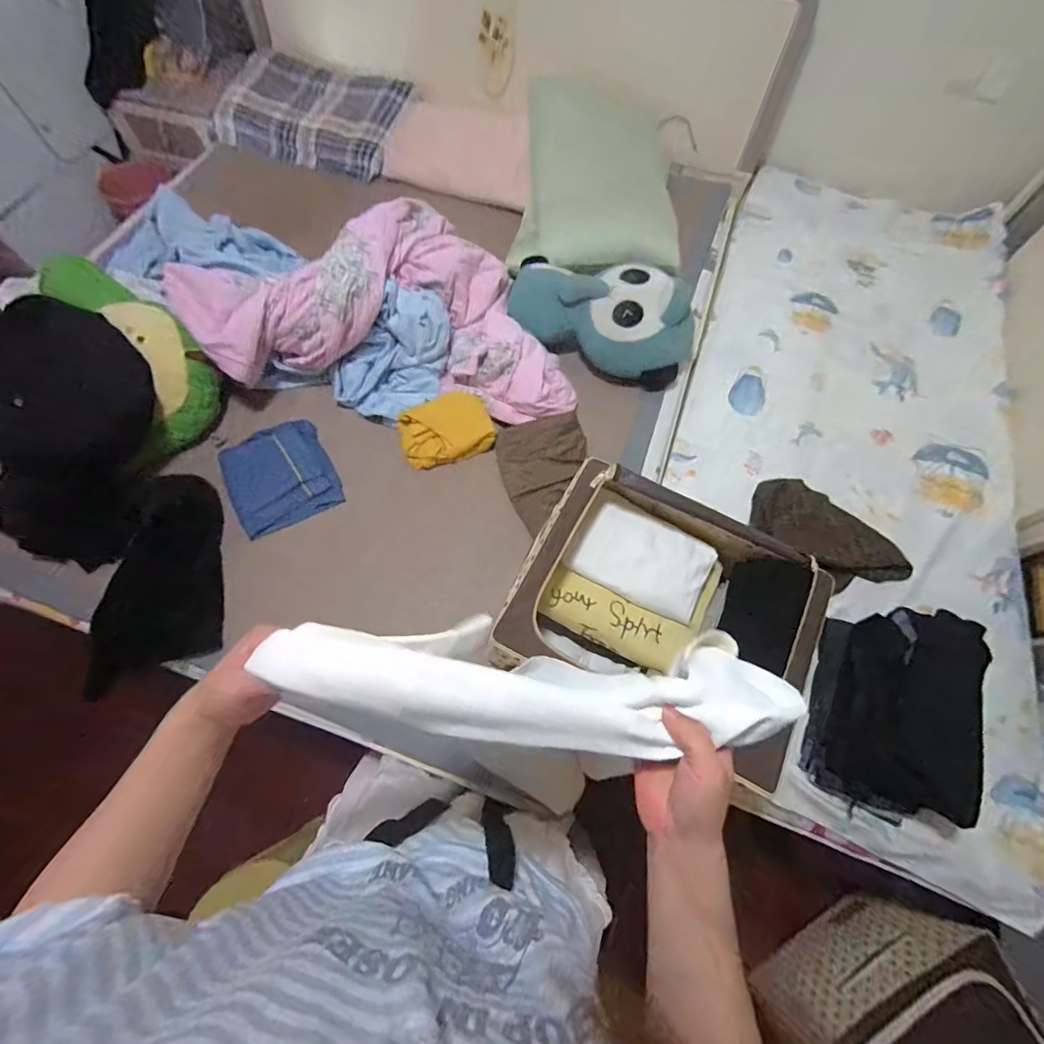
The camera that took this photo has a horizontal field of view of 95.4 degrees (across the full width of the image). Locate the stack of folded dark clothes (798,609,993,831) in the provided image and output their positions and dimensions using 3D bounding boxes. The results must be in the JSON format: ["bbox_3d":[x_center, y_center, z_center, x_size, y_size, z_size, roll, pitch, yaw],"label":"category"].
[{"bbox_3d":[0.721,0.344,0.895,0.265,0.109,0.390,20,66,7],"label":"stack of folded dark clothes"}]

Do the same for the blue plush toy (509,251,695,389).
[{"bbox_3d":[0.210,-0.558,1.278,0.504,0.160,0.266,16,66,6],"label":"blue plush toy"}]

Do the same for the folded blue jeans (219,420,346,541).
[{"bbox_3d":[-0.578,-0.115,1.139,0.231,0.049,0.268,-27,69,-13],"label":"folded blue jeans"}]

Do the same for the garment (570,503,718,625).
[{"bbox_3d":[0.237,0.077,0.916,0.257,0.030,0.159,22,85,0],"label":"garment"}]

